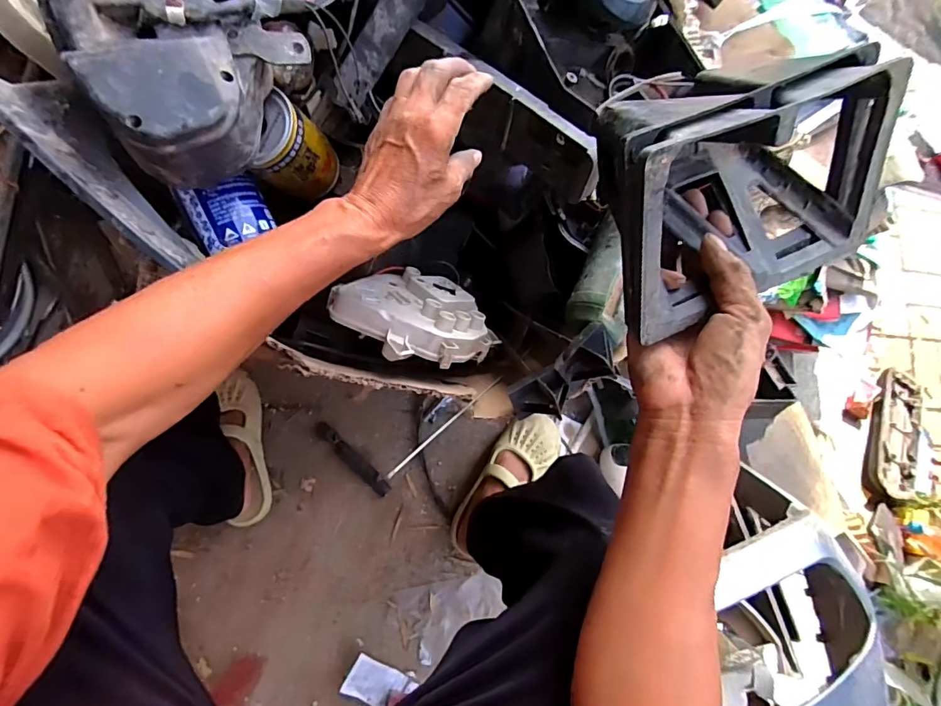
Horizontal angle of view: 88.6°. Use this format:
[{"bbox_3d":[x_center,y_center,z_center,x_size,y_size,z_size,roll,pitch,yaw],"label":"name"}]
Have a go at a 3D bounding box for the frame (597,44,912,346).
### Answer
[{"bbox_3d":[0.160,-0.091,0.271,0.169,0.092,0.117,-17,82,-5],"label":"frame"}]

